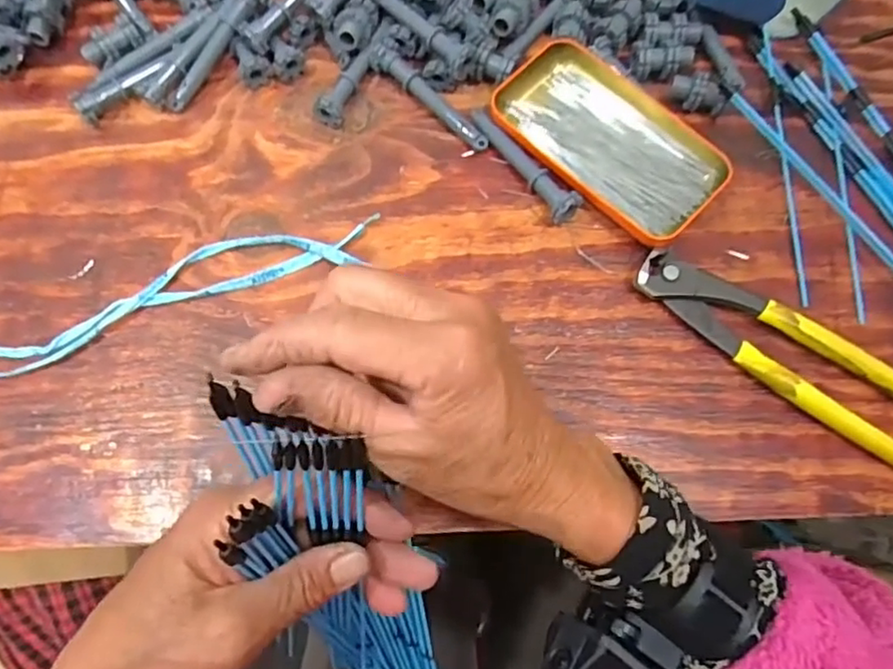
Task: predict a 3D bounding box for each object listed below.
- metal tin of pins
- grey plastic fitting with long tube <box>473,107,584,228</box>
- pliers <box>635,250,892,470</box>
[{"bbox_3d":[0.100,-0.120,0.403,0.075,0.016,0.144,-43,78,-12],"label":"metal tin of pins"},{"bbox_3d":[0.047,-0.108,0.399,0.019,0.018,0.093,-33,76,-9],"label":"grey plastic fitting with long tube"},{"bbox_3d":[0.198,0.015,0.364,0.200,0.019,0.044,34,76,10],"label":"pliers"}]

